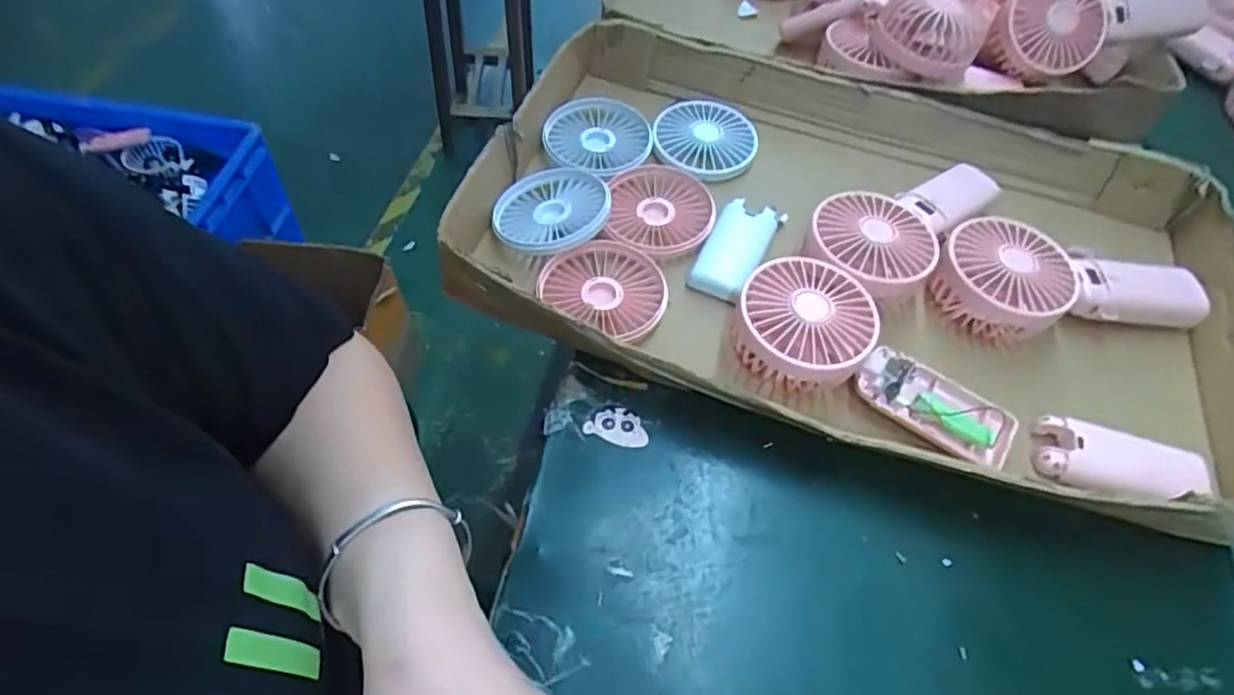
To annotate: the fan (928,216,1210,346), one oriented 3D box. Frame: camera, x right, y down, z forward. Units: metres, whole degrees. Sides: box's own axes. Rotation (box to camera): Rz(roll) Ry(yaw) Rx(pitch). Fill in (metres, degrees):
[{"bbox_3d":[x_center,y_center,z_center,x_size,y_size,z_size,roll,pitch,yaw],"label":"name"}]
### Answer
[{"bbox_3d":[0.314,-0.051,0.464,0.182,0.034,0.082,-3,55,-5],"label":"fan"}]

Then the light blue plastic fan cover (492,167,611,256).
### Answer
[{"bbox_3d":[-0.047,-0.105,0.486,0.081,0.020,0.090,12,55,6],"label":"light blue plastic fan cover"}]

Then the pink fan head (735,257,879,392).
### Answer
[{"bbox_3d":[0.122,-0.013,0.433,0.084,0.048,0.081,22,57,13],"label":"pink fan head"}]

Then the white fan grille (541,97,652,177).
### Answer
[{"bbox_3d":[-0.015,-0.175,0.538,0.082,0.014,0.082,1,55,-2],"label":"white fan grille"}]

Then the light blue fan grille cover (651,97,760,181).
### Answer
[{"bbox_3d":[0.073,-0.175,0.547,0.081,0.010,0.086,20,56,11],"label":"light blue fan grille cover"}]

